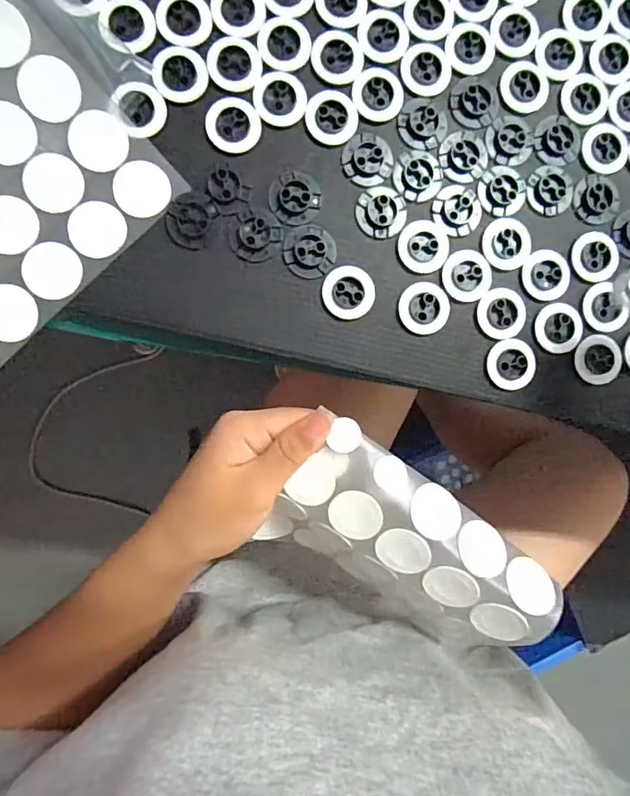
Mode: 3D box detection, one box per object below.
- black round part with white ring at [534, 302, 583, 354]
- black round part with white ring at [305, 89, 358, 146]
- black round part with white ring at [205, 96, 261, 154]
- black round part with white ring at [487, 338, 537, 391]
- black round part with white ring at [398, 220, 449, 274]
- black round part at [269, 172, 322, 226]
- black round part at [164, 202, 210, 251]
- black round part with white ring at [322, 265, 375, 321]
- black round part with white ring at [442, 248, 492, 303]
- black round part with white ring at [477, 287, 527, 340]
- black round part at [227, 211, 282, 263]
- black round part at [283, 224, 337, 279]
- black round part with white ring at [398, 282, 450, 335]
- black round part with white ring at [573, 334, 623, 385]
[{"bbox_3d":[0.140,-0.040,0.282,0.027,0.004,0.028,0,91,-7],"label":"black round part with white ring"},{"bbox_3d":[0.009,-0.150,0.263,0.027,0.004,0.028,0,91,-7],"label":"black round part with white ring"},{"bbox_3d":[-0.042,-0.142,0.257,0.028,0.004,0.028,0,91,-7],"label":"black round part with white ring"},{"bbox_3d":[0.111,-0.019,0.280,0.026,0.004,0.028,0,91,-7],"label":"black round part with white ring"},{"bbox_3d":[0.060,-0.084,0.271,0.027,0.004,0.028,0,91,-7],"label":"black round part with white ring"},{"bbox_3d":[-0.010,-0.105,0.261,0.026,0.004,0.026,0,91,-7],"label":"black round part"},{"bbox_3d":[-0.065,-0.088,0.255,0.022,0.004,0.023,0,91,-7],"label":"black round part"},{"bbox_3d":[0.018,-0.057,0.267,0.028,0.004,0.028,0,91,-7],"label":"black round part with white ring"},{"bbox_3d":[0.085,-0.068,0.275,0.027,0.004,0.028,0,91,-7],"label":"black round part with white ring"},{"bbox_3d":[0.106,-0.047,0.278,0.027,0.004,0.028,0,91,-7],"label":"black round part with white ring"},{"bbox_3d":[-0.032,-0.084,0.259,0.026,0.004,0.023,23,88,-7],"label":"black round part"},{"bbox_3d":[-0.002,-0.078,0.263,0.027,0.004,0.027,0,91,-7],"label":"black round part"},{"bbox_3d":[0.061,-0.049,0.273,0.029,0.004,0.028,0,91,-7],"label":"black round part with white ring"},{"bbox_3d":[0.164,-0.022,0.287,0.028,0.004,0.028,0,91,-7],"label":"black round part with white ring"}]

